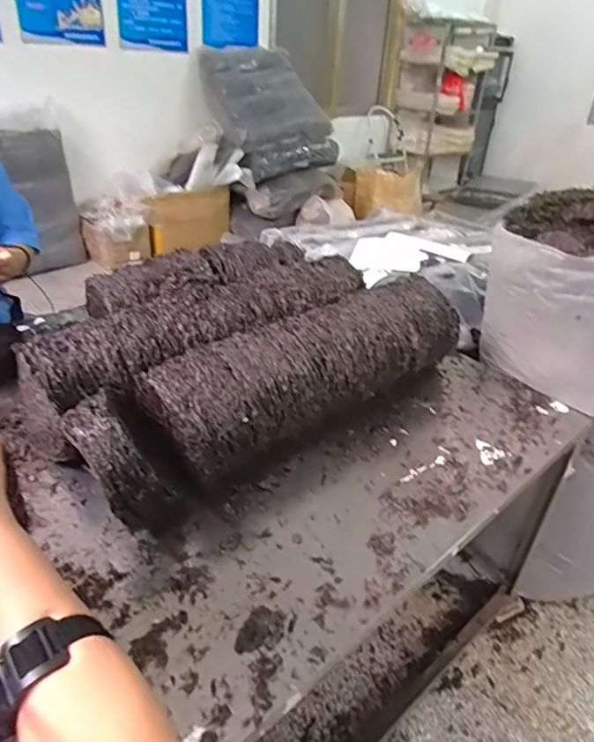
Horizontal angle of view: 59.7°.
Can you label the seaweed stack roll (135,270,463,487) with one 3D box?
[{"bbox_3d":[0.053,-0.002,1.007,0.679,0.187,0.156,-23,41,-35],"label":"seaweed stack roll"}]

